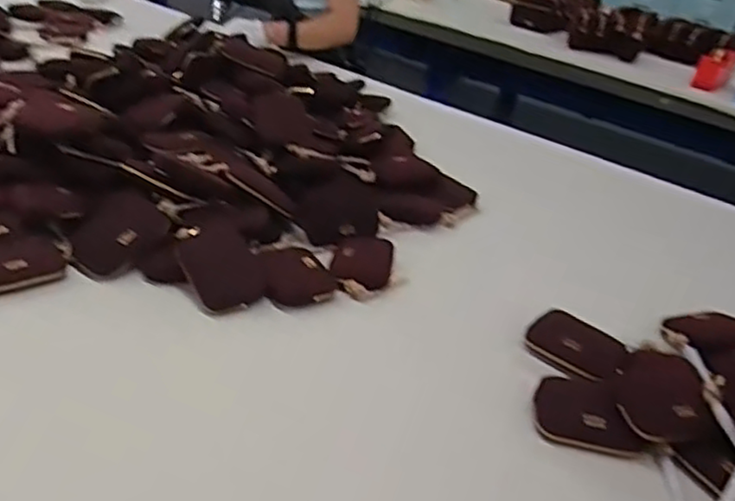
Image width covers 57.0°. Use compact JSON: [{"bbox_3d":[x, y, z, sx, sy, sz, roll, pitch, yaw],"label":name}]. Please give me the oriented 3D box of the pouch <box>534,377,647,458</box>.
[{"bbox_3d":[0.235,0.175,0.720,0.111,0.028,0.087,14,31,12],"label":"pouch"}]

